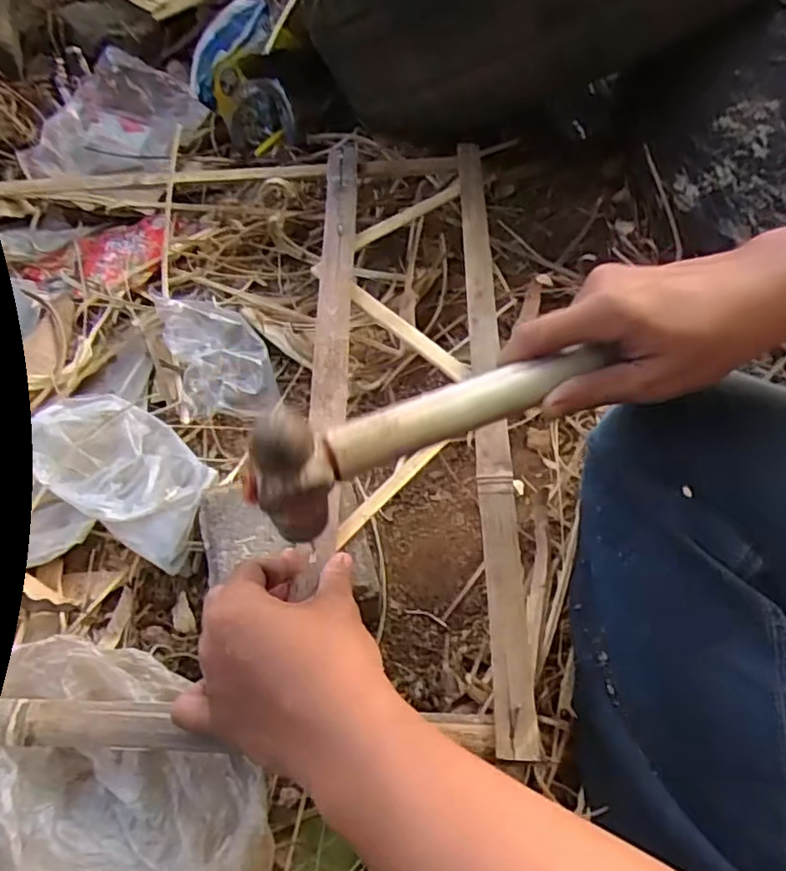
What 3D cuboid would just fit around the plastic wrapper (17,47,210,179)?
[{"bbox_3d":[-0.316,-0.353,0.720,0.145,0.050,0.199,17,57,10],"label":"plastic wrapper"}]

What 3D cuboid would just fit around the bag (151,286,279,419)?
[{"bbox_3d":[-0.142,-0.067,0.512,0.075,0.035,0.117,-20,59,-14],"label":"bag"}]

